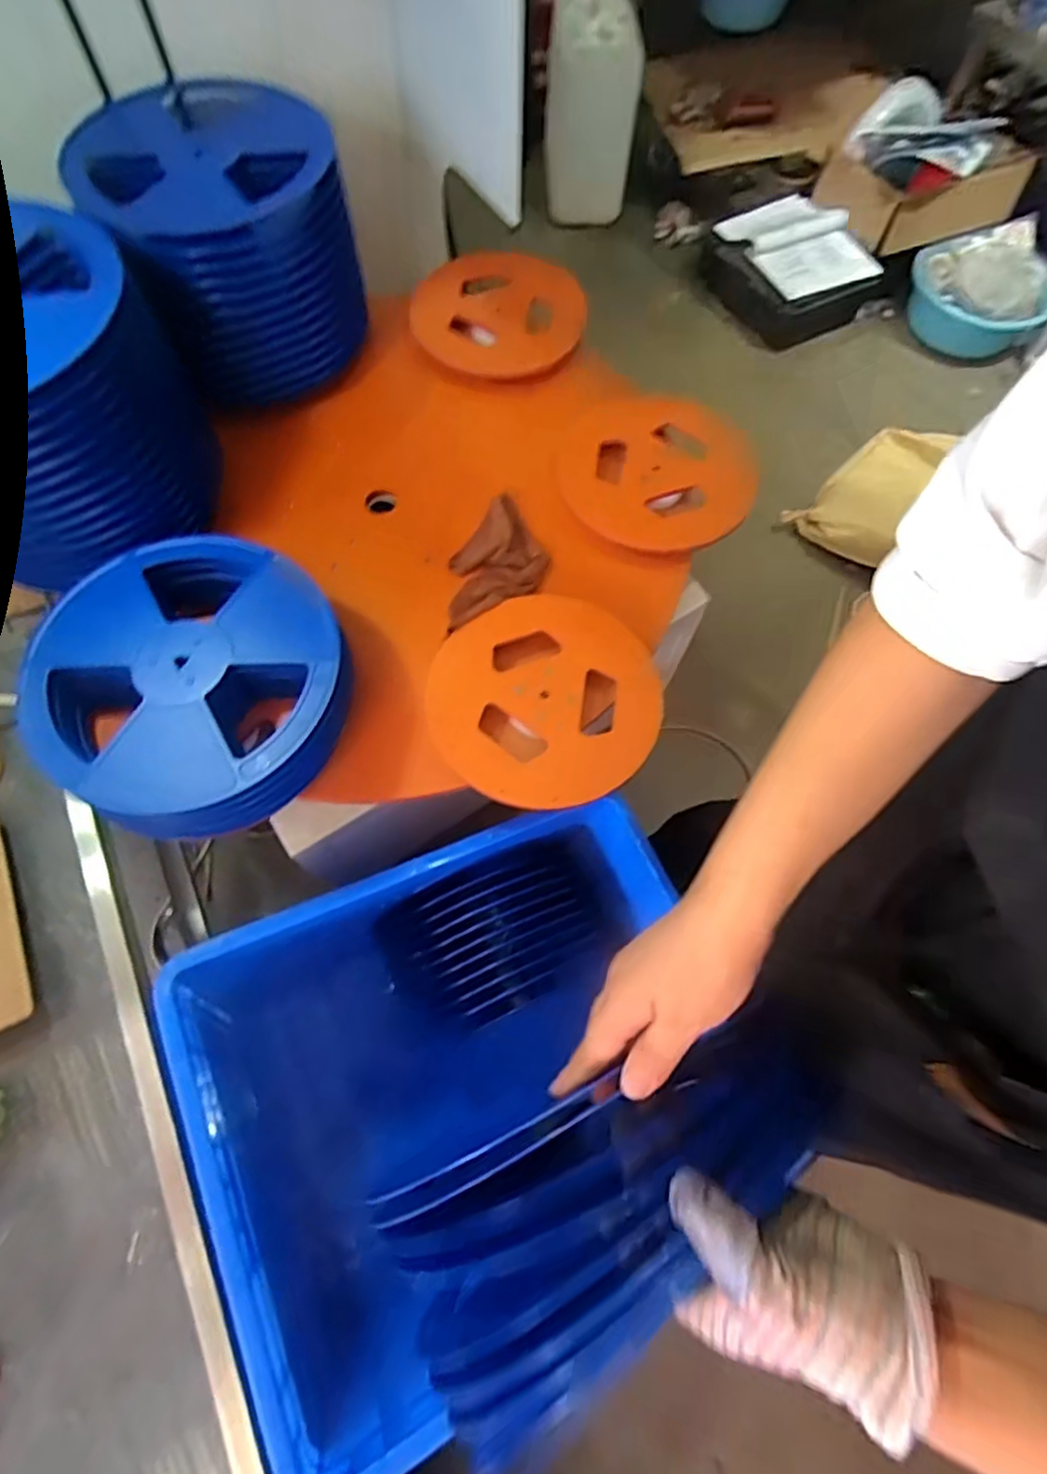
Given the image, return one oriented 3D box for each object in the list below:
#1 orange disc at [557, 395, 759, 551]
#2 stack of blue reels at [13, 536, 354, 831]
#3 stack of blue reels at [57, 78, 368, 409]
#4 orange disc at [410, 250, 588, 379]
[{"bbox_3d":[0.190,-0.377,0.929,0.272,0.031,0.267,1,67,-2],"label":"orange disc"},{"bbox_3d":[-0.360,-0.060,0.739,0.323,0.101,0.315,35,71,12],"label":"stack of blue reels"},{"bbox_3d":[-0.426,-0.704,0.955,0.317,0.255,0.339,-35,73,-15],"label":"stack of blue reels"},{"bbox_3d":[-0.039,-0.664,1.023,0.264,0.028,0.259,1,67,-2],"label":"orange disc"}]

